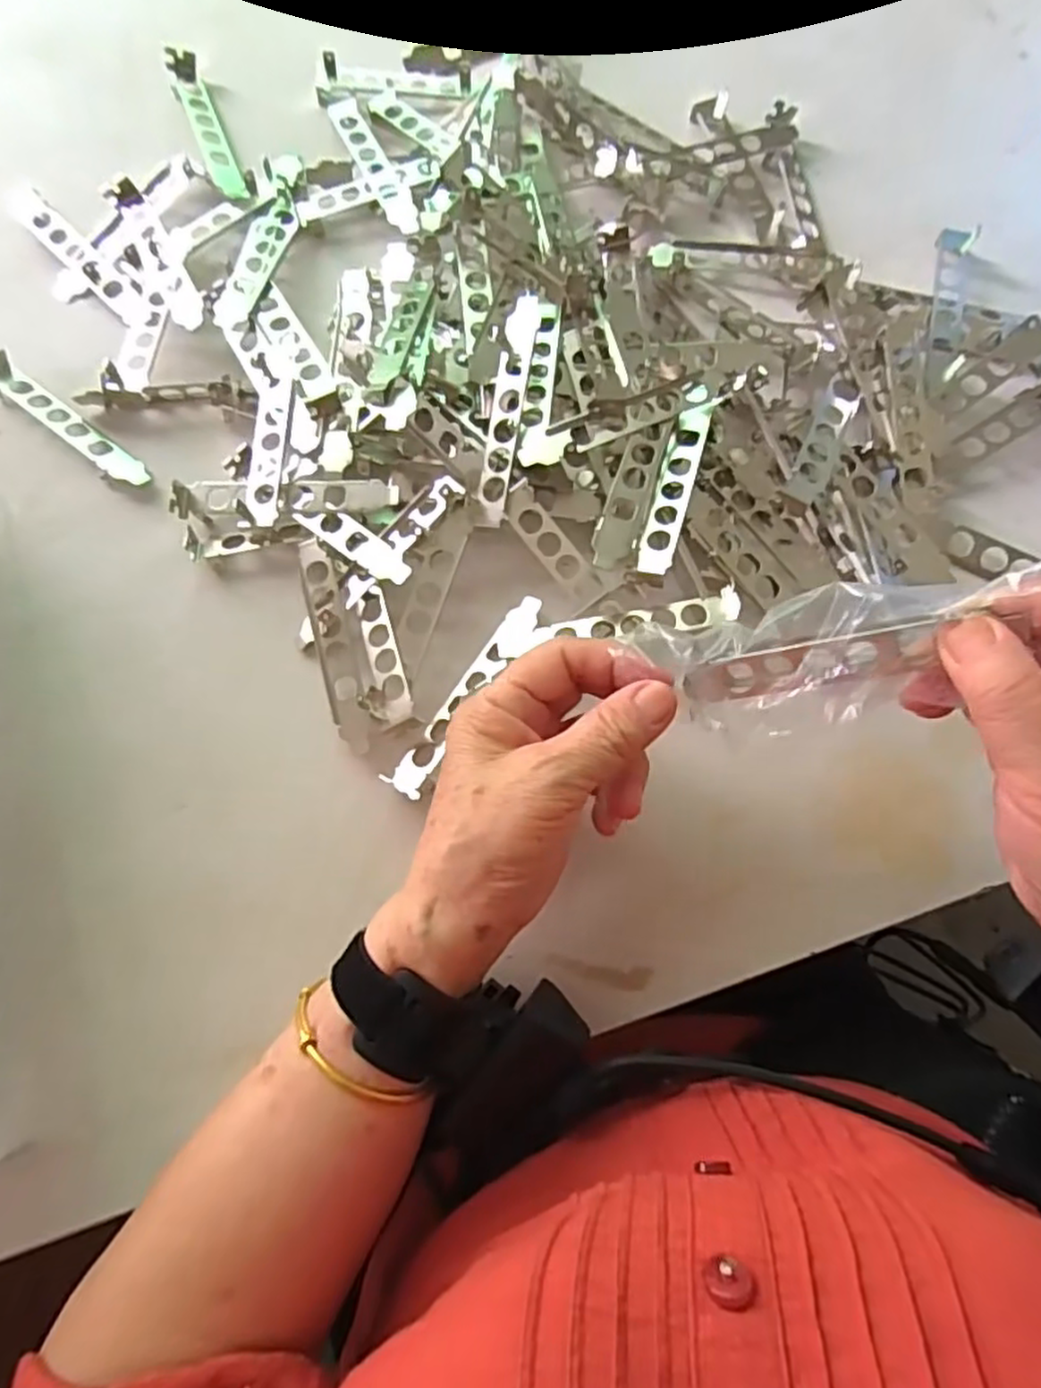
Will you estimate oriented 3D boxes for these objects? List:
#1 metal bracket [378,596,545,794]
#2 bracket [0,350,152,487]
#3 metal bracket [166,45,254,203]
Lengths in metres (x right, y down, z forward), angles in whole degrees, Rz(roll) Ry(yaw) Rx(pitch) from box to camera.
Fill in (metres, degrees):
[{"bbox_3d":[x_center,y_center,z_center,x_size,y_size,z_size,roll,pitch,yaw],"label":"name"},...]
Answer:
[{"bbox_3d":[-0.024,0.000,0.361,0.022,0.009,0.120,36,78,9],"label":"metal bracket"},{"bbox_3d":[-0.260,-0.153,0.404,0.120,0.021,0.023,38,78,9],"label":"bracket"},{"bbox_3d":[-0.202,-0.367,0.457,0.023,0.011,0.117,-26,77,-7],"label":"metal bracket"}]

